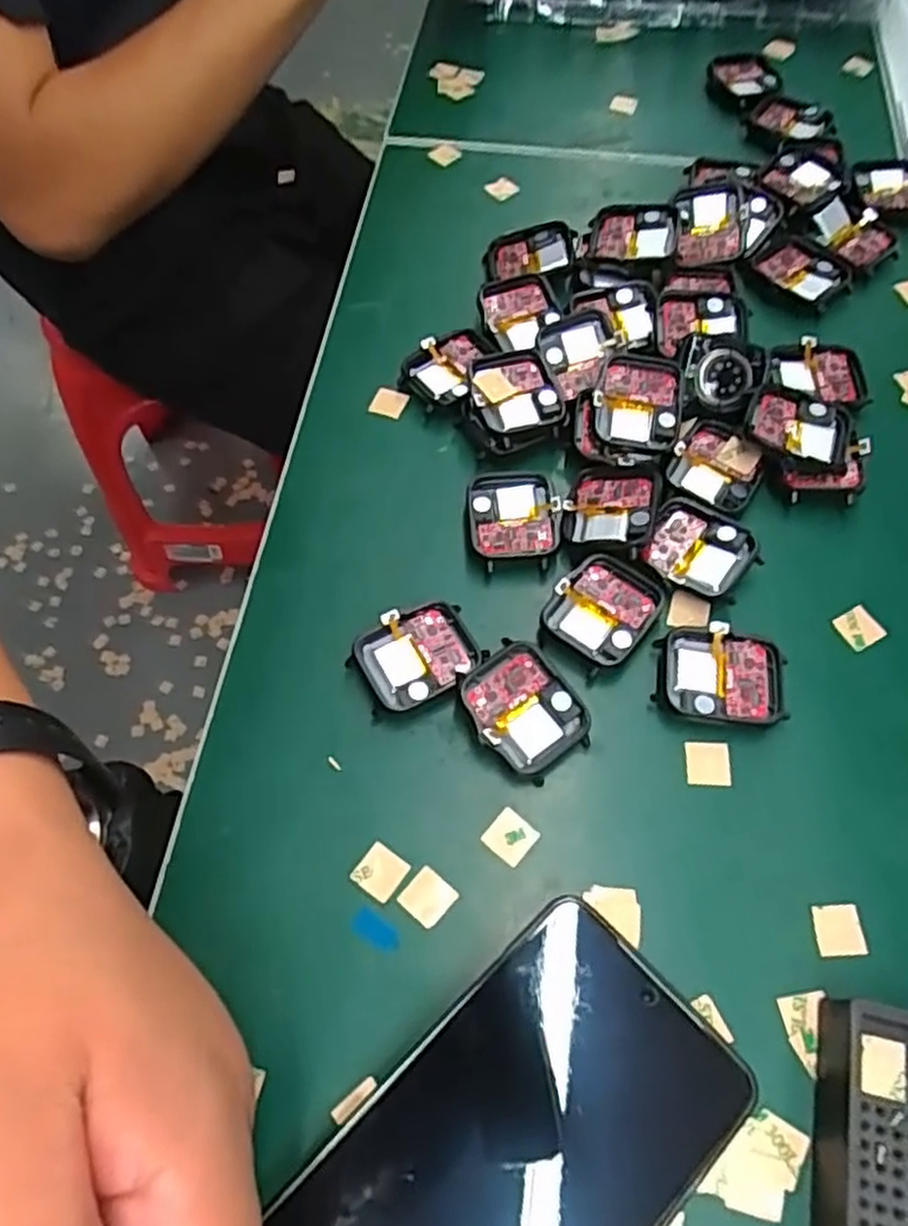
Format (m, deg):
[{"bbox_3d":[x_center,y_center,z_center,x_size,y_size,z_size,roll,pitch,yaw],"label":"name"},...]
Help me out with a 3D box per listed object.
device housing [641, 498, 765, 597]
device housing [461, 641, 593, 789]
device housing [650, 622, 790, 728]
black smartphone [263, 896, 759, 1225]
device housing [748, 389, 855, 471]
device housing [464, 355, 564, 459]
[{"bbox_3d":[0.100,-0.027,0.314,0.041,0.007,0.040,25,66,13],"label":"device housing"},{"bbox_3d":[0.025,0.036,0.286,0.037,0.013,0.045,-34,67,-15],"label":"device housing"},{"bbox_3d":[0.100,0.024,0.292,0.046,0.008,0.037,8,63,5],"label":"device housing"},{"bbox_3d":[0.006,0.165,0.217,0.159,0.015,0.076,-39,69,-17],"label":"black smartphone"},{"bbox_3d":[0.149,-0.081,0.338,0.041,0.013,0.038,17,64,9],"label":"device housing"},{"bbox_3d":[0.026,-0.092,0.345,0.039,0.014,0.043,-18,64,-8],"label":"device housing"}]

